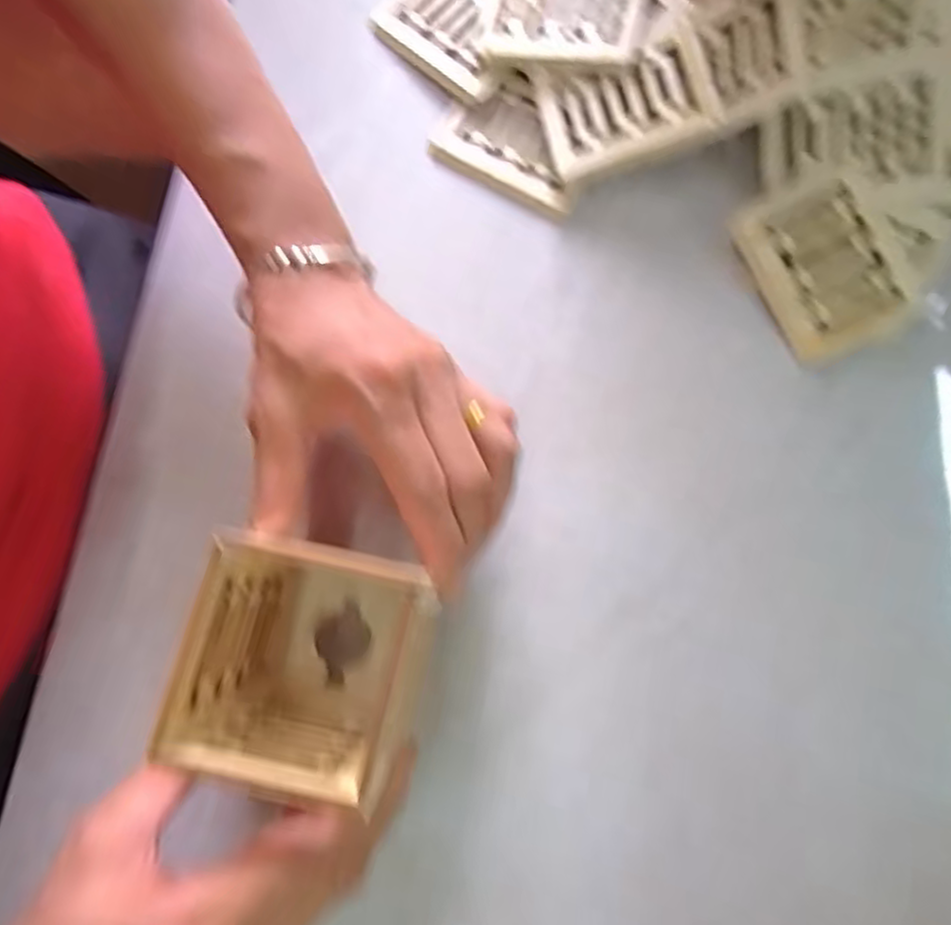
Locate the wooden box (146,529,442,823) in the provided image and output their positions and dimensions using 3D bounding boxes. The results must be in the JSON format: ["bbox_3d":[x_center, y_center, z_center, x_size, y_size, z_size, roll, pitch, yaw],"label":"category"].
[{"bbox_3d":[-0.056,0.069,0.232,0.067,0.080,0.070,8,78,3],"label":"wooden box"}]

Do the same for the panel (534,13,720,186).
[{"bbox_3d":[0.073,-0.178,0.326,0.076,0.009,0.059,-15,79,13],"label":"panel"}]

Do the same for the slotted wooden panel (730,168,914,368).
[{"bbox_3d":[0.166,-0.092,0.315,0.059,0.004,0.082,-27,90,6],"label":"slotted wooden panel"}]

